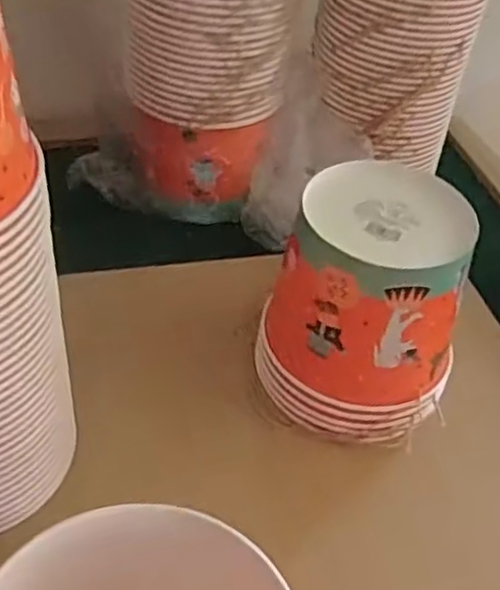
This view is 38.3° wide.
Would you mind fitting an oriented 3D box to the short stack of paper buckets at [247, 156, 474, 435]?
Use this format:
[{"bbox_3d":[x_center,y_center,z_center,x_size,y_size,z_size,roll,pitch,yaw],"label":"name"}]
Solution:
[{"bbox_3d":[0.090,0.005,0.572,0.142,0.166,0.135,12,43,5],"label":"short stack of paper buckets"}]

